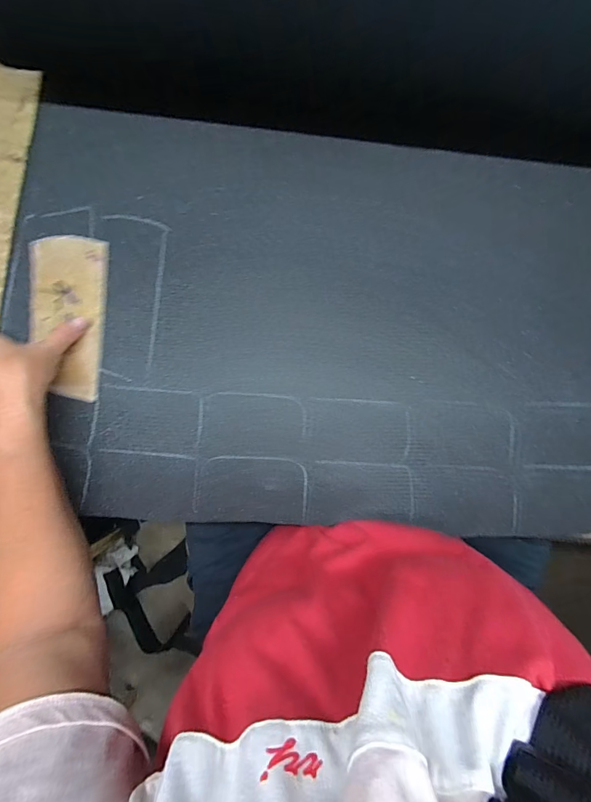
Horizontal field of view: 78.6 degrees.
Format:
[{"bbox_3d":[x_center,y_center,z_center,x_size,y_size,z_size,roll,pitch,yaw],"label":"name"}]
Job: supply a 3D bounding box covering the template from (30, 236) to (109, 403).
[{"bbox_3d":[-0.237,-0.087,0.372,0.075,0.012,0.164,2,86,-2],"label":"template"}]

